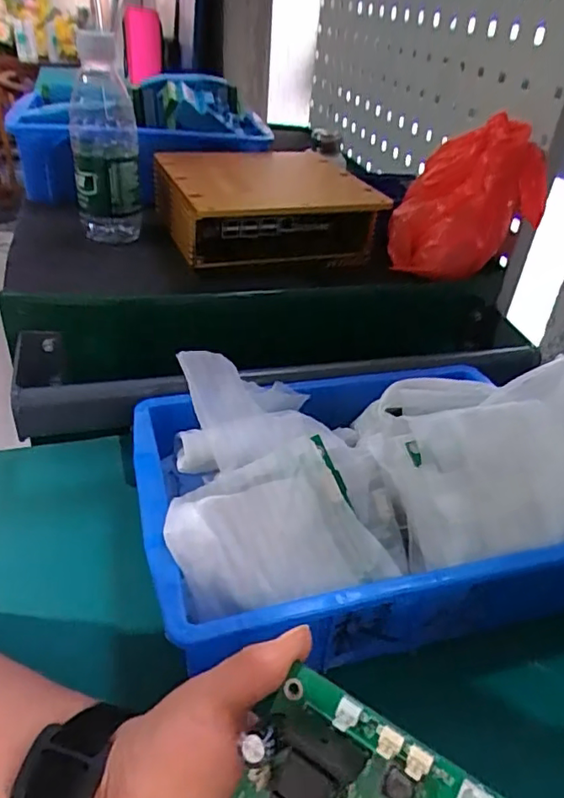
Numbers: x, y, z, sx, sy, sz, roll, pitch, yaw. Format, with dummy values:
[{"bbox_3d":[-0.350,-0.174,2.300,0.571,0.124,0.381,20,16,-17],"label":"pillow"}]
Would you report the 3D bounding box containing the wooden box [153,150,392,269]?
[{"bbox_3d":[-0.023,-0.194,0.577,0.191,0.065,0.178,-12,38,-21],"label":"wooden box"}]

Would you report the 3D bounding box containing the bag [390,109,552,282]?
[{"bbox_3d":[0.168,-0.179,0.515,0.125,0.123,0.079,17,37,18],"label":"bag"}]

